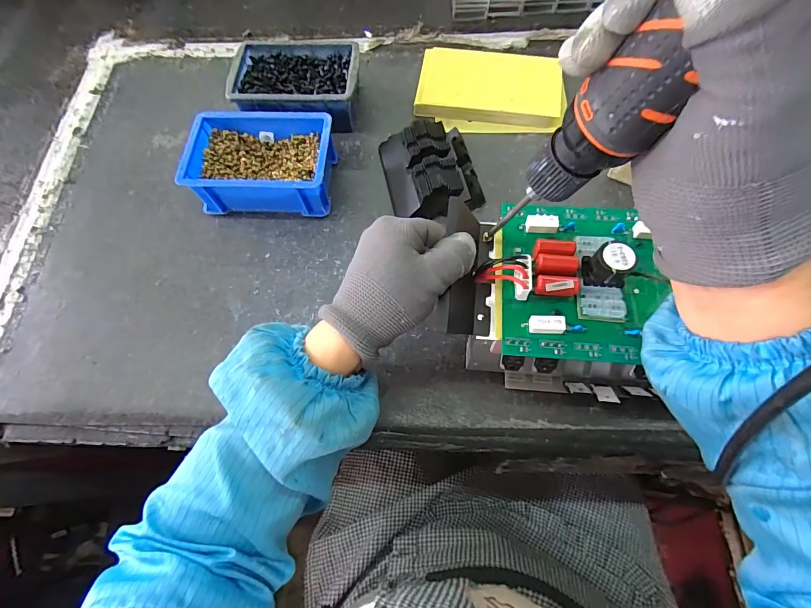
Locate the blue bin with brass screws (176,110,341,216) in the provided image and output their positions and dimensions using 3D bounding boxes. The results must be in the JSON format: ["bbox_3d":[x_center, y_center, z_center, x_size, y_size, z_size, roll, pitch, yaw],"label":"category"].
[{"bbox_3d":[-0.151,-0.152,0.428,0.143,0.056,0.103,2,67,3],"label":"blue bin with brass screws"}]

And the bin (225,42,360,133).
[{"bbox_3d":[-0.127,-0.259,0.477,0.146,0.054,0.111,5,67,5],"label":"bin"}]

